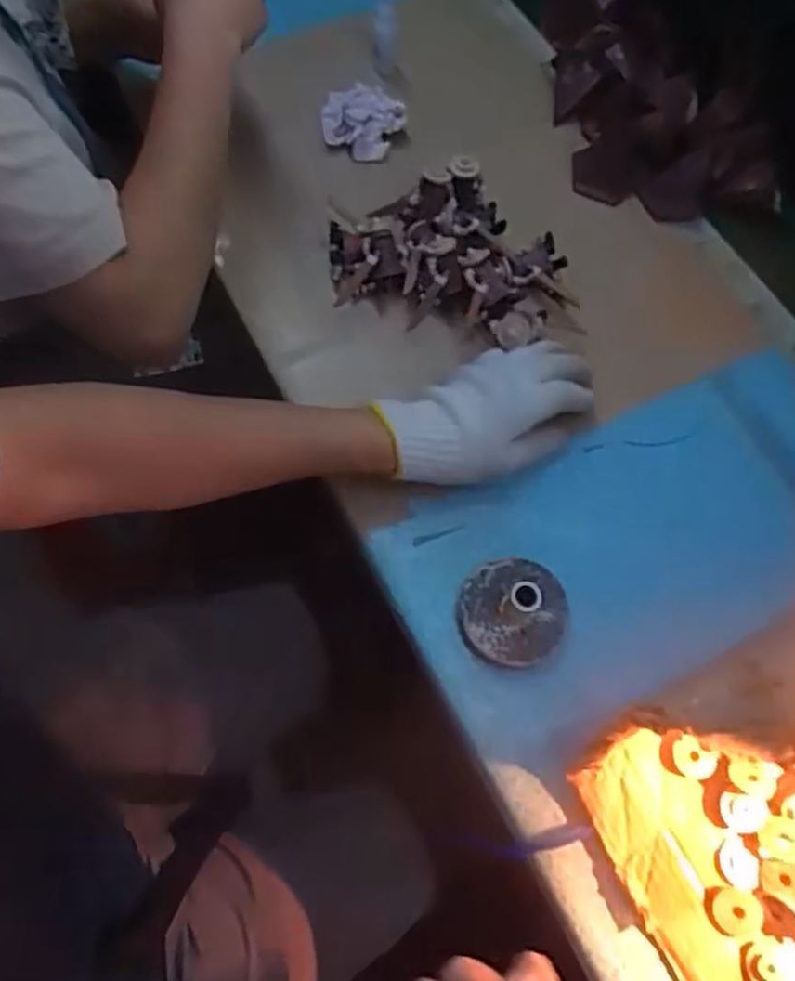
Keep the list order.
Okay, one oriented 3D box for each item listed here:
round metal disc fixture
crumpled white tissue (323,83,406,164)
[{"bbox_3d":[0.085,0.083,0.523,0.075,0.052,0.078,1,66,-2],"label":"round metal disc fixture"},{"bbox_3d":[-0.036,-0.364,0.723,0.079,0.032,0.072,30,68,10],"label":"crumpled white tissue"}]

